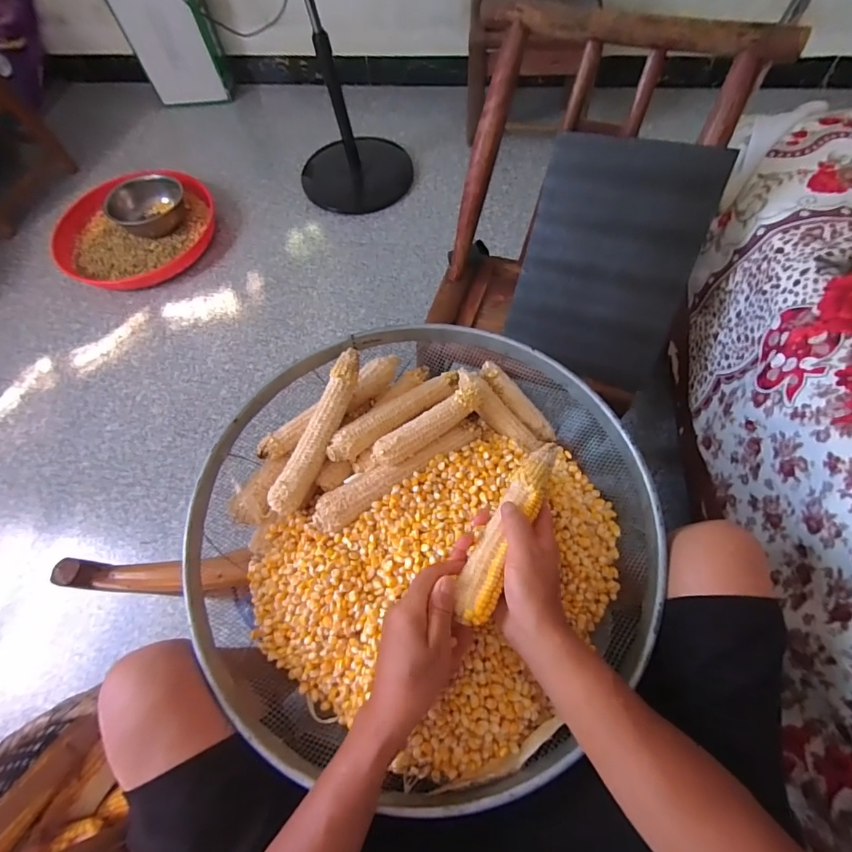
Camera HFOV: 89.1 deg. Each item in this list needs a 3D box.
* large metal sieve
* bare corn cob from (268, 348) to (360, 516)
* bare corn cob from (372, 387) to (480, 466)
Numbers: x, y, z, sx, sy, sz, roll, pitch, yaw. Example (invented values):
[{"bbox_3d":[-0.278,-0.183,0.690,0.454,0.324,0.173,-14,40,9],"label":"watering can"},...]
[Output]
[{"bbox_3d":[-0.003,0.105,0.492,0.488,0.073,0.486,13,66,6],"label":"large metal sieve"},{"bbox_3d":[-0.126,0.005,0.515,0.036,0.029,0.202,21,81,9],"label":"bare corn cob"},{"bbox_3d":[0.002,0.004,0.518,0.144,0.035,0.032,-32,68,-12],"label":"bare corn cob"}]

